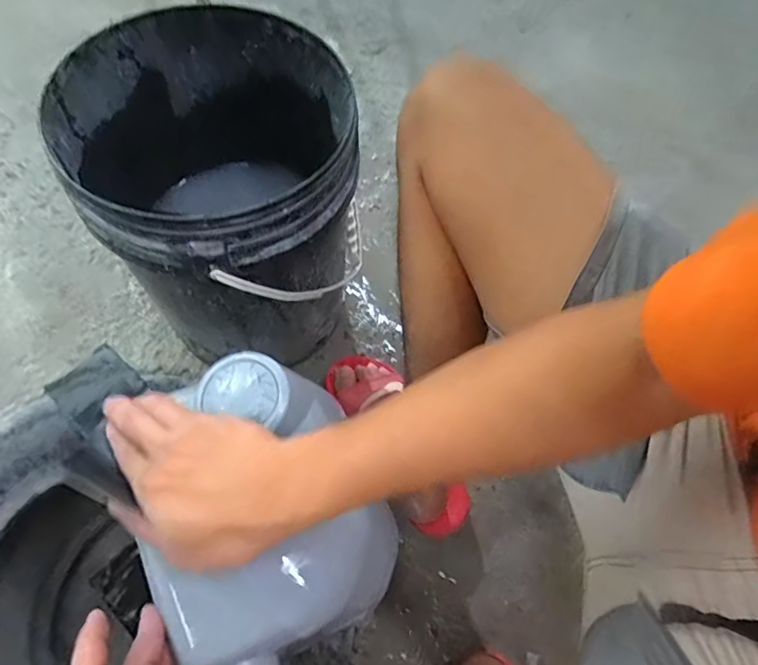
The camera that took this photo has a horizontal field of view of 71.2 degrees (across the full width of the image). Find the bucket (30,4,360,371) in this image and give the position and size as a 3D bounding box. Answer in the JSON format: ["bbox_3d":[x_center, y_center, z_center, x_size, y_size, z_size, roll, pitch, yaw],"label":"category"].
[{"bbox_3d":[-0.174,-0.144,0.658,0.284,0.346,0.308,1,63,-3],"label":"bucket"}]

